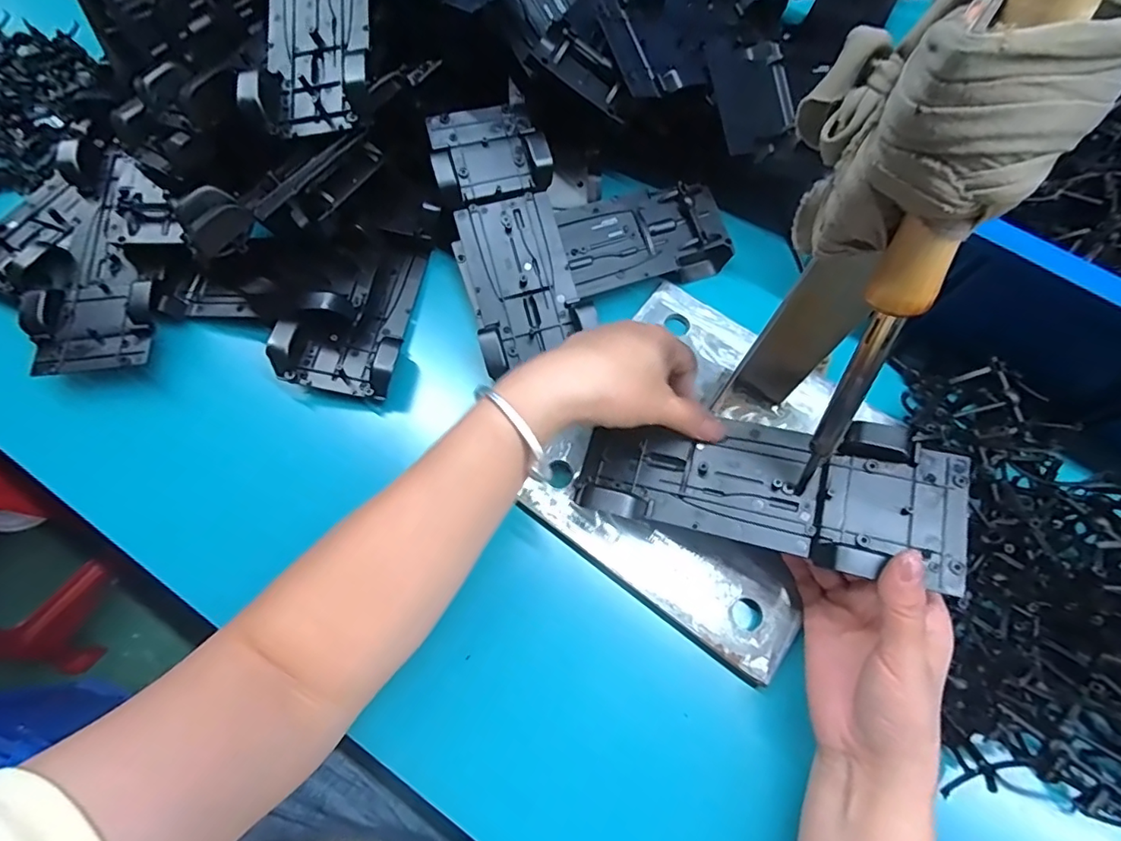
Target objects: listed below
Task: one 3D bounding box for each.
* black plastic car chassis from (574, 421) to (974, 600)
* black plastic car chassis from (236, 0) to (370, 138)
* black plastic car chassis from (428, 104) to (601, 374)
[{"bbox_3d":[0.105,0.035,0.286,0.190,0.019,0.072,5,70,18],"label":"black plastic car chassis"},{"bbox_3d":[-0.160,-0.274,0.345,0.076,0.028,0.187,-5,82,5],"label":"black plastic car chassis"},{"bbox_3d":[-0.034,-0.128,0.368,0.075,0.030,0.176,-13,88,-5],"label":"black plastic car chassis"}]

